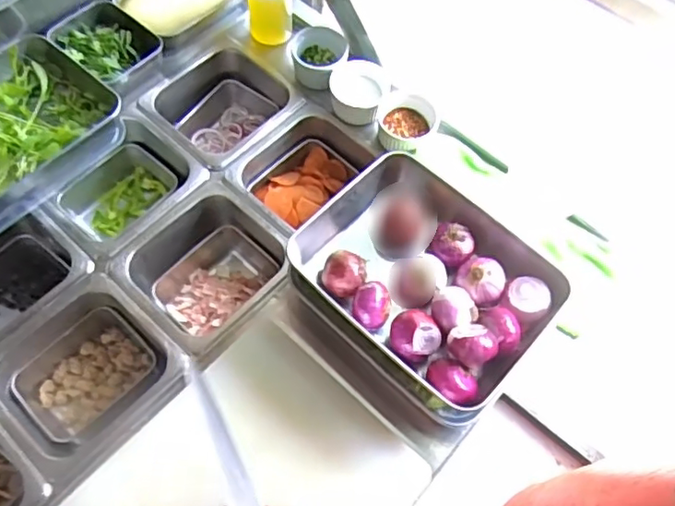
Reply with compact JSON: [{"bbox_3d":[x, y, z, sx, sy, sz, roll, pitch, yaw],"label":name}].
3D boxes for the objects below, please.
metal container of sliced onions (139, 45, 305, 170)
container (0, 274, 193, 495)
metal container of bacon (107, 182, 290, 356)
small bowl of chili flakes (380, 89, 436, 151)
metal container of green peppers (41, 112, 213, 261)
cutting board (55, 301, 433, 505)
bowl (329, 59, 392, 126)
[{"bbox_3d":[-0.157,-0.188,0.849,0.177,0.092,0.160,-40,72,-20],"label":"metal container of sliced onions"},{"bbox_3d":[-0.276,0.145,0.678,0.174,0.094,0.180,41,68,16],"label":"container"},{"bbox_3d":[-0.152,0.031,0.739,0.158,0.101,0.179,39,68,15],"label":"metal container of bacon"},{"bbox_3d":[0.089,-0.170,0.792,0.069,0.044,0.074,1,64,-3],"label":"small bowl of chili flakes"},{"bbox_3d":[-0.272,-0.069,0.787,0.154,0.095,0.175,38,67,14],"label":"metal container of green peppers"},{"bbox_3d":[-0.101,0.245,0.585,0.246,0.025,0.361,41,68,15],"label":"cutting board"},{"bbox_3d":[0.027,-0.213,0.798,0.074,0.045,0.068,1,64,-3],"label":"bowl"}]

